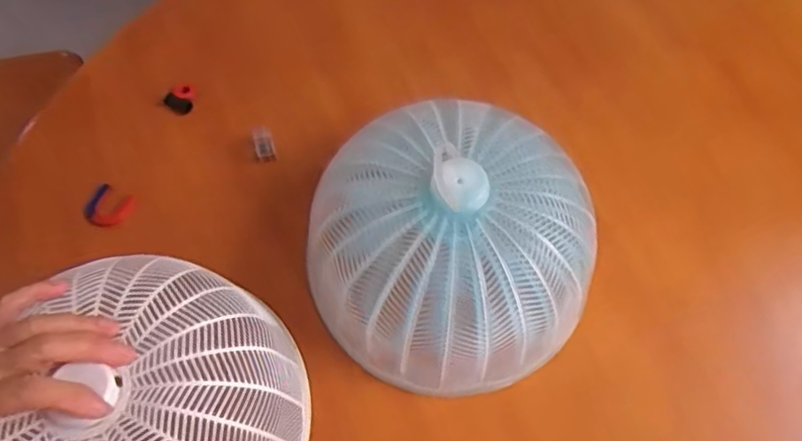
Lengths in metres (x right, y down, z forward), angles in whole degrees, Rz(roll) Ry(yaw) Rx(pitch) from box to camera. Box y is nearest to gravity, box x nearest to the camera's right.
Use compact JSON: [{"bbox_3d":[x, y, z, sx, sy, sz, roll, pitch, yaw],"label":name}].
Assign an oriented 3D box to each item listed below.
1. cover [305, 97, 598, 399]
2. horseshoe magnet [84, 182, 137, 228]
[{"bbox_3d":[0.032,0.015,0.490,0.214,0.113,0.229,-37,68,-17],"label":"cover"},{"bbox_3d":[-0.272,-0.011,0.566,0.047,0.009,0.038,25,65,13],"label":"horseshoe magnet"}]

